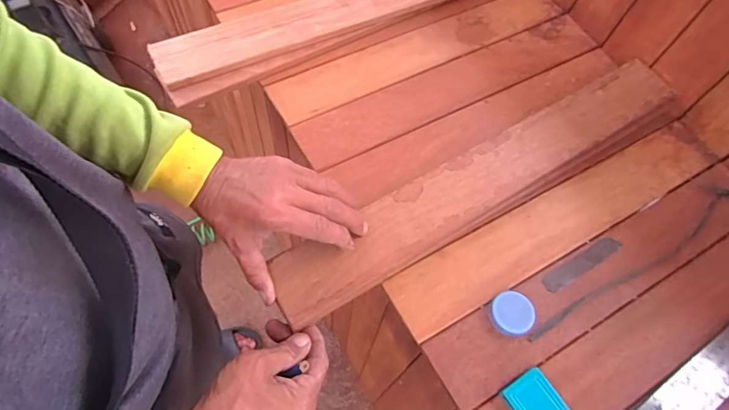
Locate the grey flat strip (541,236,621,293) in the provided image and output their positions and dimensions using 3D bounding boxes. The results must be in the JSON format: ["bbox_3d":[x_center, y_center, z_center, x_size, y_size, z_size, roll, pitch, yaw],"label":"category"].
[{"bbox_3d":[0.215,0.057,0.456,0.096,0.004,0.018,-28,68,-17],"label":"grey flat strip"}]

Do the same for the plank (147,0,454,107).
[{"bbox_3d":[-0.011,-0.249,0.588,0.500,0.029,0.087,-27,67,-16],"label":"plank"}]

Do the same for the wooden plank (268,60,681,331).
[{"bbox_3d":[0.135,-0.028,0.479,0.493,0.024,0.073,-28,68,-18],"label":"wooden plank"}]

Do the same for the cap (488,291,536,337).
[{"bbox_3d":[0.134,0.099,0.420,0.038,0.013,0.038,1,63,-3],"label":"cap"}]

